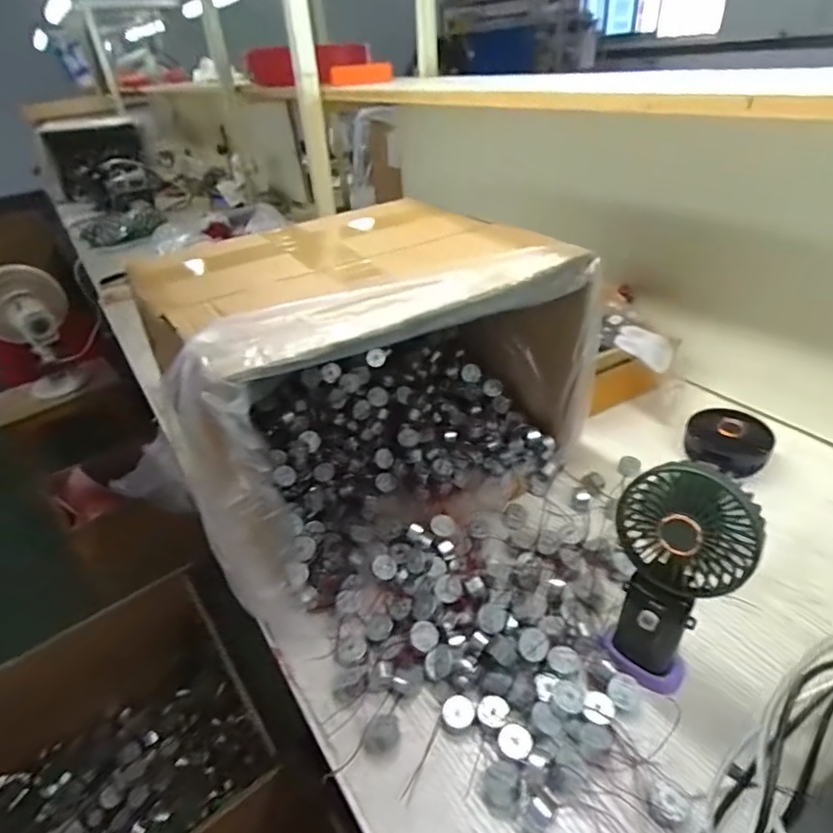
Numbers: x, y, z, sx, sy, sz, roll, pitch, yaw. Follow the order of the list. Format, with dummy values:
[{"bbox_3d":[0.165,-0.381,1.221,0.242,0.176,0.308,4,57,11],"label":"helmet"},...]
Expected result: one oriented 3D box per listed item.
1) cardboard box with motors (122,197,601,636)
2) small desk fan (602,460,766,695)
[{"bbox_3d":[-0.051,-0.036,0.545,0.388,0.259,0.263,-25,40,-25],"label":"cardboard box with motors"},{"bbox_3d":[0.185,0.116,0.377,0.086,0.163,0.071,10,38,21],"label":"small desk fan"}]

